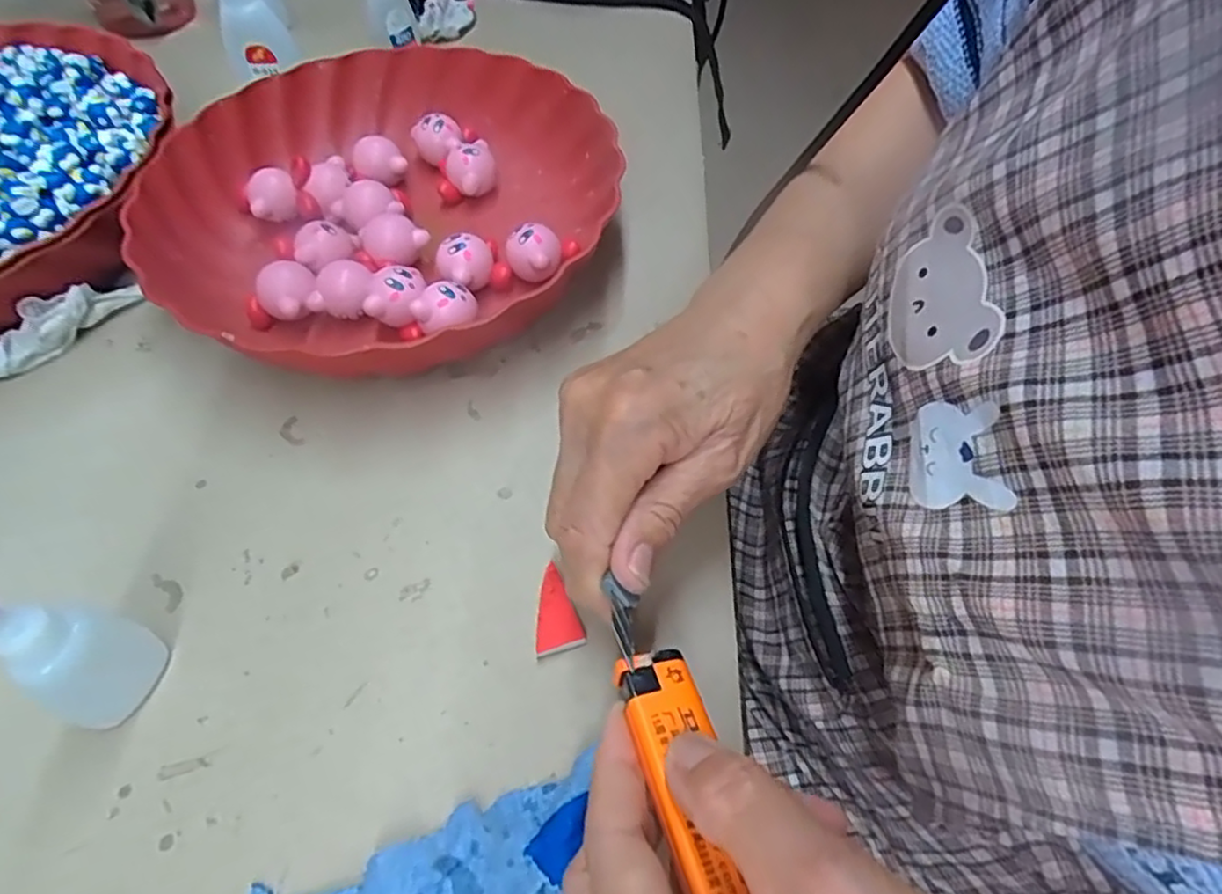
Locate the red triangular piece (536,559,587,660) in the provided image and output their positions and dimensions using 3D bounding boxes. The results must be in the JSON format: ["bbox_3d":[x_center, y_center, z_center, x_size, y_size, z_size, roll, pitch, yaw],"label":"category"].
[{"bbox_3d":[-0.023,0.063,0.262,0.018,0.007,0.033,-17,57,-8],"label":"red triangular piece"}]

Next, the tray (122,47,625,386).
[{"bbox_3d":[-0.119,-0.133,0.364,0.234,0.048,0.239,22,61,17],"label":"tray"}]

